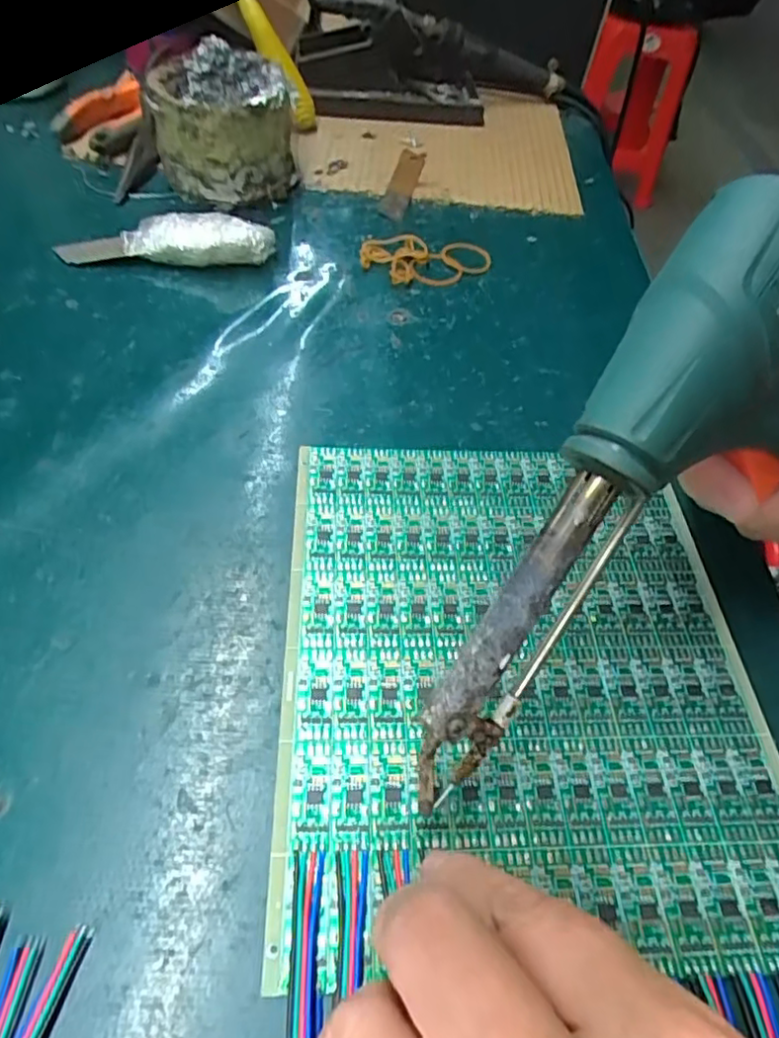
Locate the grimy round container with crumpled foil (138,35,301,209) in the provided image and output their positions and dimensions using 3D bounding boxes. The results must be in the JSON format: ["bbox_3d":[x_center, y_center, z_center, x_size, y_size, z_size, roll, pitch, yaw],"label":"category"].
[{"bbox_3d":[-0.100,-0.243,0.377,0.083,0.072,0.075,-10,54,-12],"label":"grimy round container with crumpled foil"}]

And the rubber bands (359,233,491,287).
[{"bbox_3d":[0.023,-0.156,0.368,0.078,0.011,0.042,-7,54,-11],"label":"rubber bands"}]

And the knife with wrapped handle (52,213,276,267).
[{"bbox_3d":[-0.124,-0.156,0.344,0.117,0.023,0.021,0,53,-6],"label":"knife with wrapped handle"}]

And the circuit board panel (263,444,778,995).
[{"bbox_3d":[0.045,0.045,0.224,0.162,0.004,0.191,1,53,-5],"label":"circuit board panel"}]

